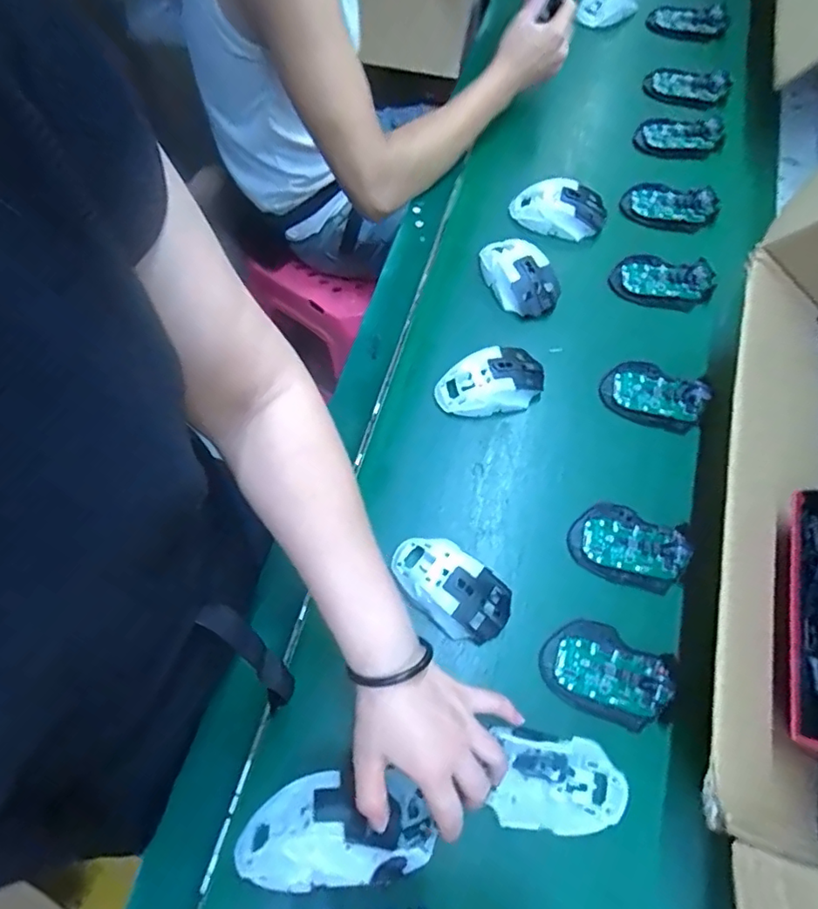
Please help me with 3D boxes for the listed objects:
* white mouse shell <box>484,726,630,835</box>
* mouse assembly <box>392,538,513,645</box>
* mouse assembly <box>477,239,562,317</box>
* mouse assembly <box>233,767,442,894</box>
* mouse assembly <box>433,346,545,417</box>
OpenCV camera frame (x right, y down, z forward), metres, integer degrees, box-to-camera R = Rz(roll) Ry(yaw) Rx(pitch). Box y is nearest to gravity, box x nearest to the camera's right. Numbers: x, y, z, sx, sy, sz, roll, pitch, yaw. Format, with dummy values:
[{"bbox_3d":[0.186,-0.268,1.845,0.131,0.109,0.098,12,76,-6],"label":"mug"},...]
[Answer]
[{"bbox_3d":[0.117,0.257,0.440,0.101,0.029,0.066,7,66,5],"label":"white mouse shell"},{"bbox_3d":[0.036,0.119,0.509,0.117,0.038,0.072,39,72,17],"label":"mouse assembly"},{"bbox_3d":[0.130,-0.211,0.663,0.067,0.044,0.115,-21,67,-8],"label":"mouse assembly"},{"bbox_3d":[-0.052,0.271,0.406,0.134,0.048,0.065,5,65,-11],"label":"mouse assembly"},{"bbox_3d":[0.087,-0.077,0.597,0.113,0.040,0.063,-15,66,-5],"label":"mouse assembly"}]

